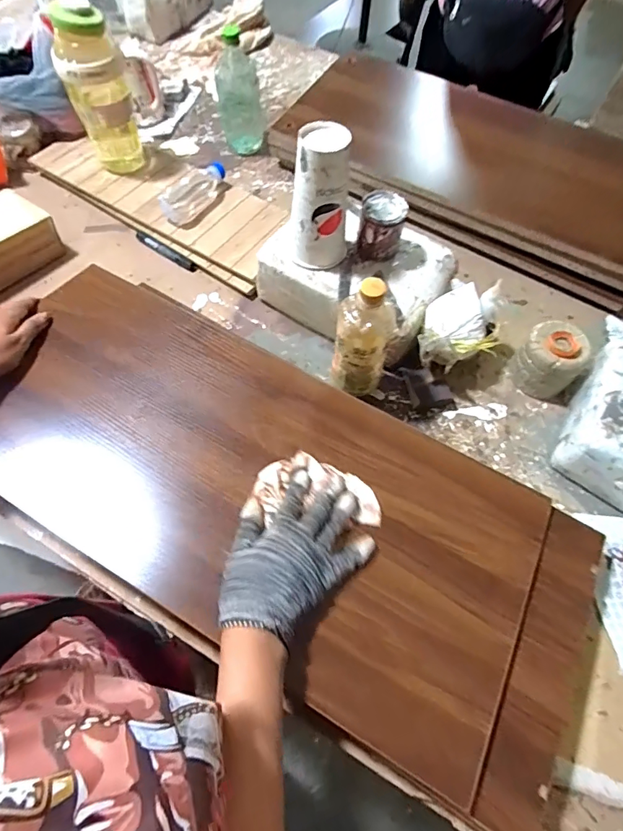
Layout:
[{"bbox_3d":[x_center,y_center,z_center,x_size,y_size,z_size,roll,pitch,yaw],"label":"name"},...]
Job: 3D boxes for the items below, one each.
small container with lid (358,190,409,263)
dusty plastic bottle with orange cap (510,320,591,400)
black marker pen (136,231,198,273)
[{"bbox_3d":[0.098,-0.269,0.651,0.070,0.085,0.064,13,57,-1],"label":"small container with lid"},{"bbox_3d":[0.353,-0.078,0.674,0.078,0.094,0.083,4,57,-7],"label":"dusty plastic bottle with orange cap"},{"bbox_3d":[-0.256,-0.286,0.793,0.137,0.016,0.015,34,59,12],"label":"black marker pen"}]

